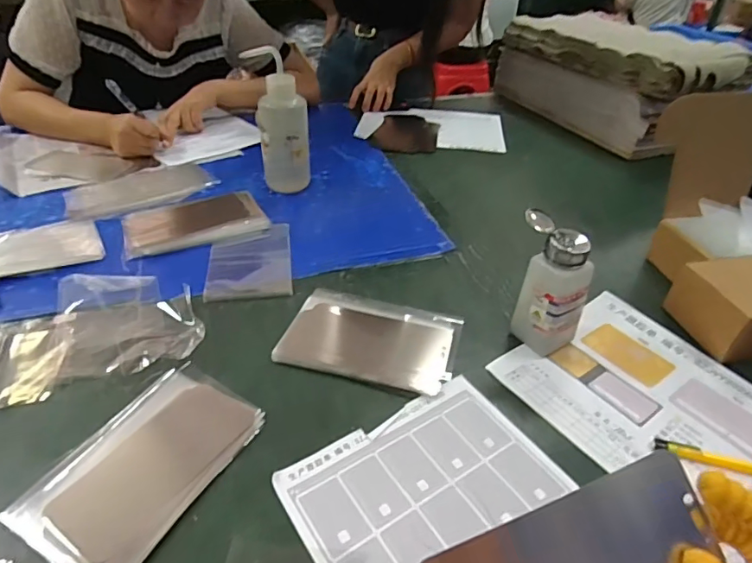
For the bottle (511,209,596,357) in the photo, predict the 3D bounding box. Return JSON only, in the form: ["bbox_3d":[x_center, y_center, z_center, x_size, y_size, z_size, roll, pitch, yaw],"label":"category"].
[{"bbox_3d":[0.178,0.004,0.521,0.051,0.132,0.071,-22,44,-27],"label":"bottle"}]

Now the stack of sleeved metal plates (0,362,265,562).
[{"bbox_3d":[-0.189,0.144,0.416,0.119,0.007,0.179,20,42,21],"label":"stack of sleeved metal plates"}]

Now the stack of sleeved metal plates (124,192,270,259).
[{"bbox_3d":[-0.253,-0.086,0.712,0.185,0.010,0.128,-14,41,-19],"label":"stack of sleeved metal plates"}]

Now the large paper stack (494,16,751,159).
[{"bbox_3d":[0.484,-0.439,1.076,0.210,0.181,0.466,-13,40,-20],"label":"large paper stack"}]

